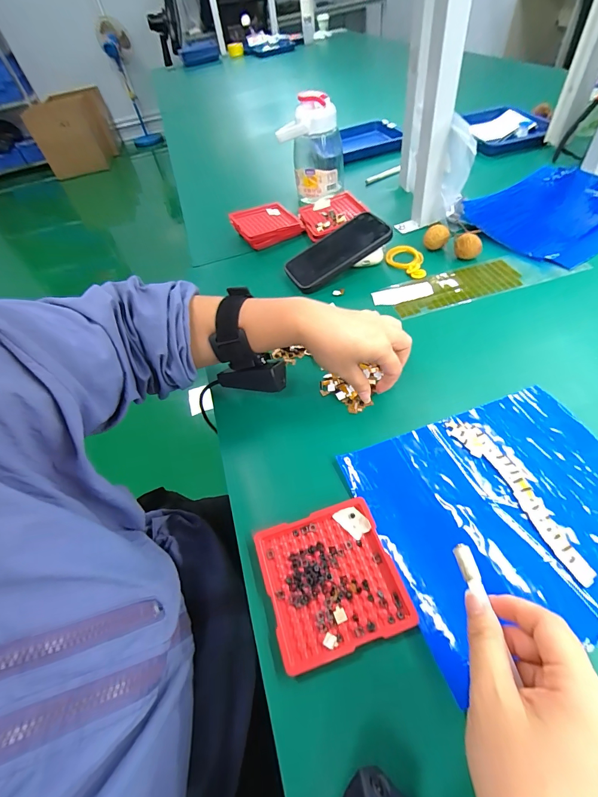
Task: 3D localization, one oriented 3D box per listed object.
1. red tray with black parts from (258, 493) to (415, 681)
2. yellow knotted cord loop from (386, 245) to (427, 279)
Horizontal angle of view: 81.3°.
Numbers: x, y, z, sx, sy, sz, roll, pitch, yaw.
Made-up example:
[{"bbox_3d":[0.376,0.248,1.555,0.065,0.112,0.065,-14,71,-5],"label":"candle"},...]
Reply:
[{"bbox_3d":[0.024,0.141,0.276,0.098,0.009,0.099,-17,53,-8],"label":"red tray with black parts"},{"bbox_3d":[0.162,-0.210,0.532,0.053,0.012,0.073,1,52,6],"label":"yellow knotted cord loop"}]

